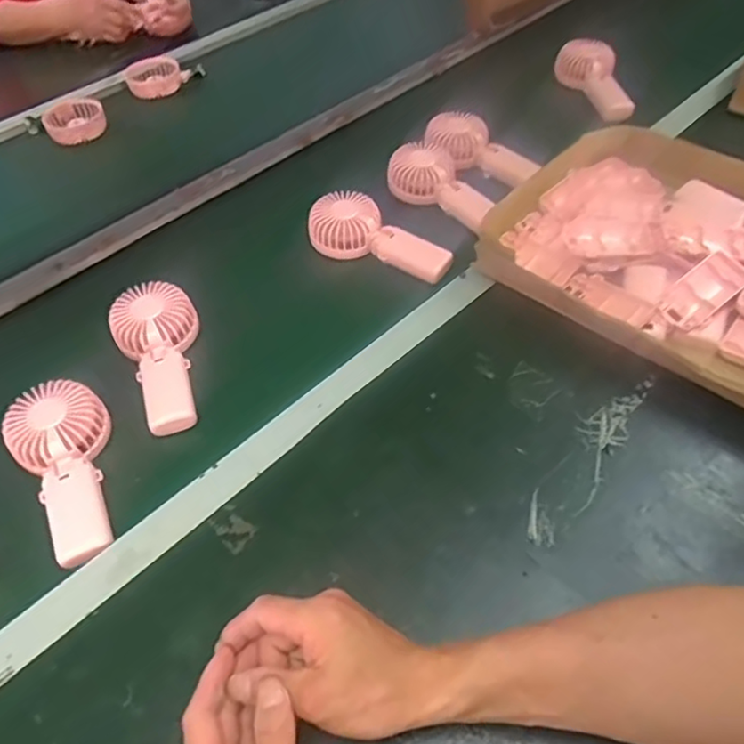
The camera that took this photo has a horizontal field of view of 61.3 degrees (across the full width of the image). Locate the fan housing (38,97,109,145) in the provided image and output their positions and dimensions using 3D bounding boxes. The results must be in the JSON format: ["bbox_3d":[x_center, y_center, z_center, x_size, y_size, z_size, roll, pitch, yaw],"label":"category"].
[{"bbox_3d":[-0.467,-0.397,0.986,0.090,0.032,0.093,-26,52,-16],"label":"fan housing"}]

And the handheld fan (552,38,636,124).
[{"bbox_3d":[0.341,-0.439,0.950,0.035,0.078,0.153,-31,77,-20],"label":"handheld fan"}]

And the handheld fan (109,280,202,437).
[{"bbox_3d":[-0.215,-0.015,0.644,0.084,0.029,0.174,-17,63,-9],"label":"handheld fan"}]

